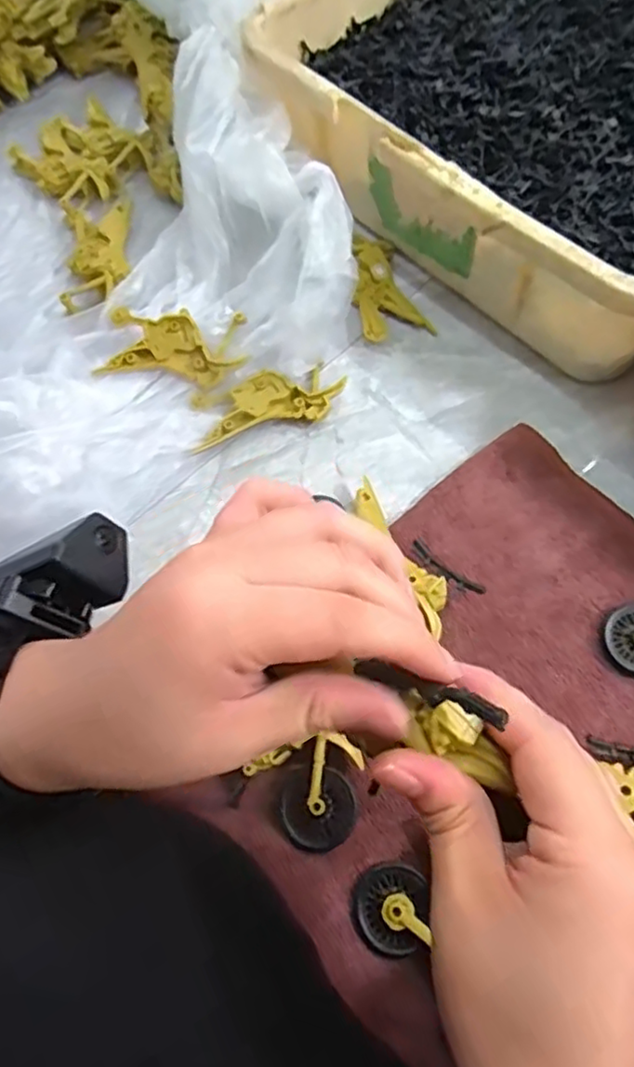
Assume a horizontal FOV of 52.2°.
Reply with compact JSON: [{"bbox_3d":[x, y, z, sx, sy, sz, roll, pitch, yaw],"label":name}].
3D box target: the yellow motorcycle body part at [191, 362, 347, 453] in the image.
[{"bbox_3d":[-0.032,-0.085,0.423,0.100,0.011,0.040,-14,67,-3],"label":"yellow motorcycle body part"}]

